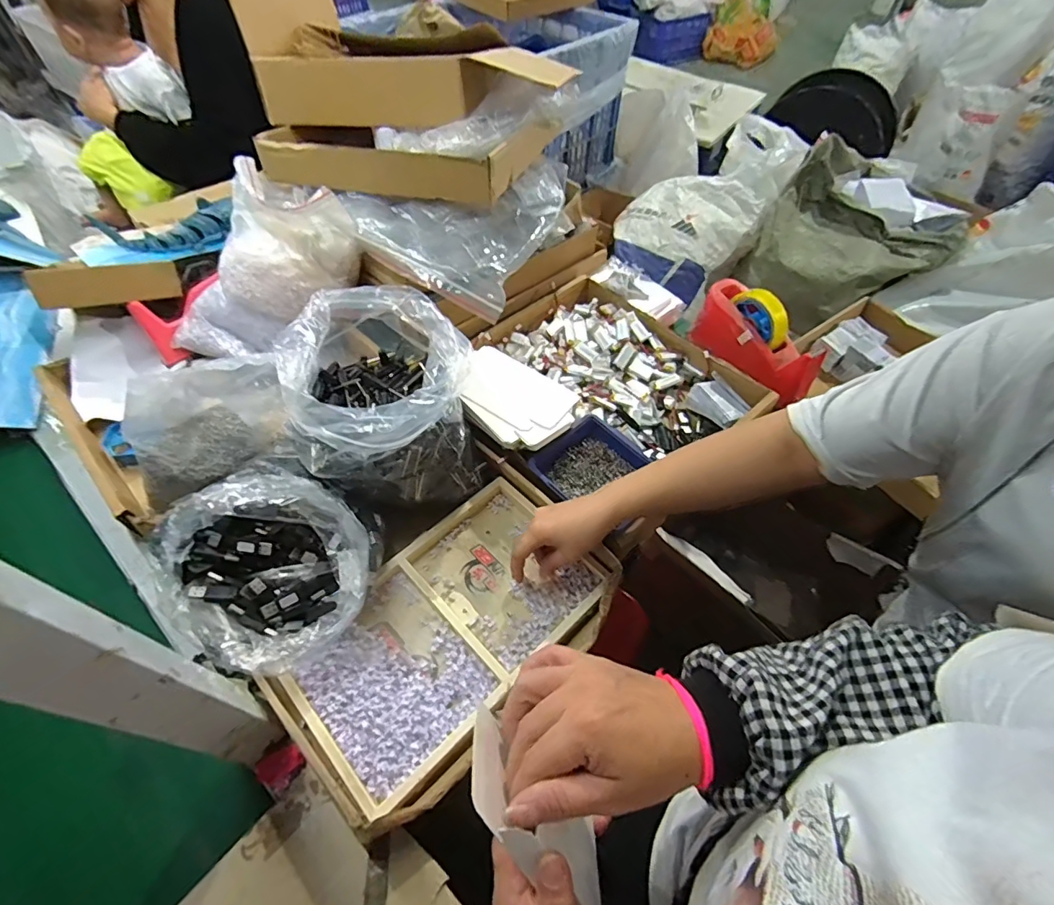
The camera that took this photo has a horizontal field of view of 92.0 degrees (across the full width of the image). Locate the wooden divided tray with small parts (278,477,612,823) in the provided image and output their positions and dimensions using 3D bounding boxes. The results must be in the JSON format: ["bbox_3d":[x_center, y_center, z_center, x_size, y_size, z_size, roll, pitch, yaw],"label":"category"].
[{"bbox_3d":[-0.082,0.182,0.556,0.186,0.033,0.319,39,62,24],"label":"wooden divided tray with small parts"}]

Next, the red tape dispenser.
[{"bbox_3d":[0.340,-0.169,0.750,0.069,0.099,0.205,-30,60,-21],"label":"red tape dispenser"}]

